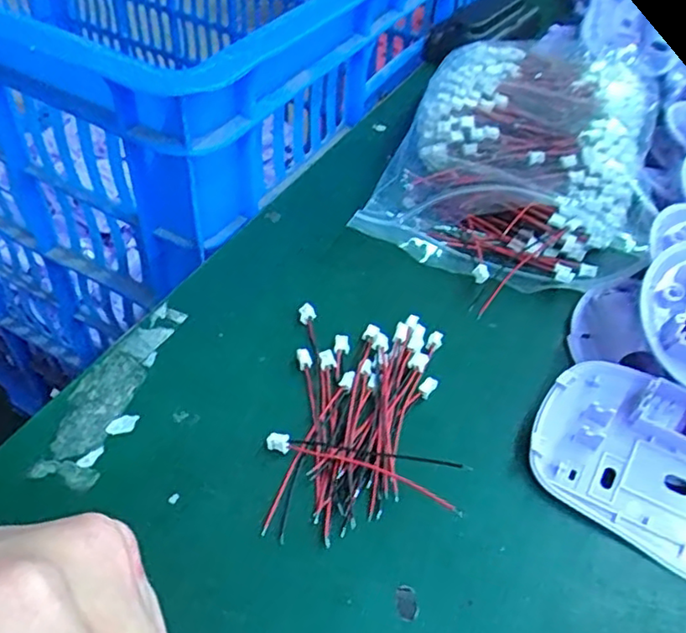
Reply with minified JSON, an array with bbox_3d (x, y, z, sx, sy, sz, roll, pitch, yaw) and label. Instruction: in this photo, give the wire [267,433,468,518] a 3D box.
[{"bbox_3d":[0.008,0.049,0.220,0.069,0.010,0.014,19,49,12],"label":"wire"}]

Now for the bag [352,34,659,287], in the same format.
[{"bbox_3d":[0.095,-0.087,0.332,0.127,0.039,0.175,21,49,14],"label":"bag"}]

